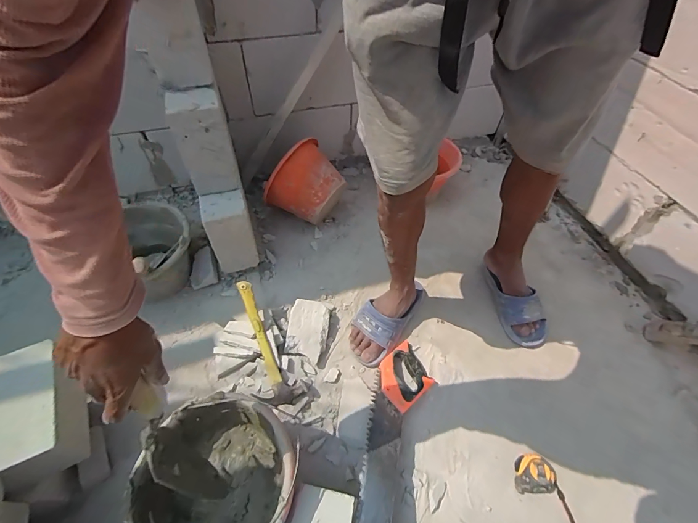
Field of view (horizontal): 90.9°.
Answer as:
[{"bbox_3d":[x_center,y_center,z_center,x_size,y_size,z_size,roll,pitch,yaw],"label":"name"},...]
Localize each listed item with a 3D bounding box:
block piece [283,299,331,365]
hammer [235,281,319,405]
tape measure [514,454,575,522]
[{"bbox_3d":[-0.100,0.167,0.836,0.098,0.053,0.146,6,52,2],"label":"block piece"},{"bbox_3d":[-0.190,0.177,0.769,0.112,0.029,0.297,-20,73,-17],"label":"hammer"},{"bbox_3d":[0.395,0.456,0.648,0.081,0.033,0.180,-32,60,-24],"label":"tape measure"}]

